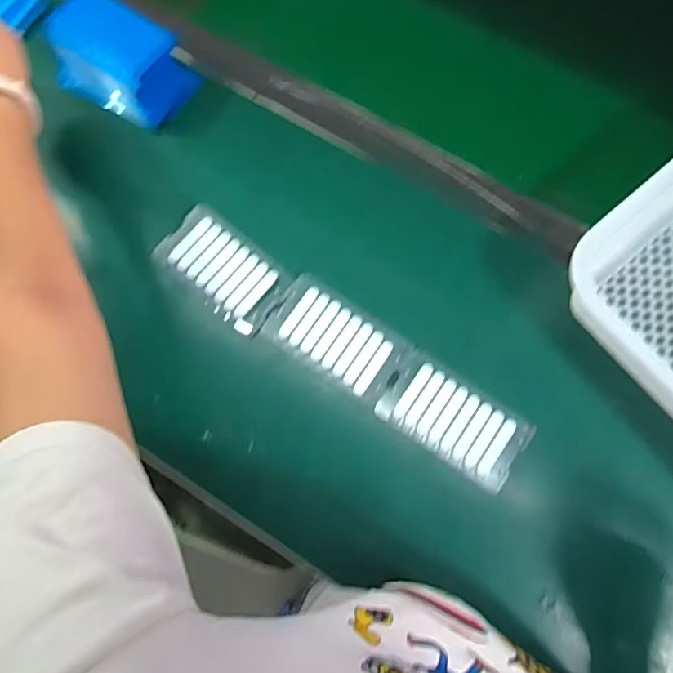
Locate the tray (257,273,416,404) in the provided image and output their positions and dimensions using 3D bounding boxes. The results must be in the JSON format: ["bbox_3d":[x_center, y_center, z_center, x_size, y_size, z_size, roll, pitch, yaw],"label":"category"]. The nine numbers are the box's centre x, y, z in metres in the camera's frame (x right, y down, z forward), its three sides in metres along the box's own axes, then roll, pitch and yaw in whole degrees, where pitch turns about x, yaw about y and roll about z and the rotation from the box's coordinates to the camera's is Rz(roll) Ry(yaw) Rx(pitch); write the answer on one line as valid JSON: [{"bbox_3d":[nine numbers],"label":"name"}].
[{"bbox_3d":[0.001,0.000,0.440,0.121,0.005,0.066,35,81,9],"label":"tray"}]

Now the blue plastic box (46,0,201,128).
[{"bbox_3d":[-0.216,-0.273,0.483,0.132,0.070,0.089,37,81,9],"label":"blue plastic box"}]

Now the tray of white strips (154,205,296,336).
[{"bbox_3d":[-0.104,-0.059,0.467,0.120,0.030,0.070,38,81,9],"label":"tray of white strips"}]

